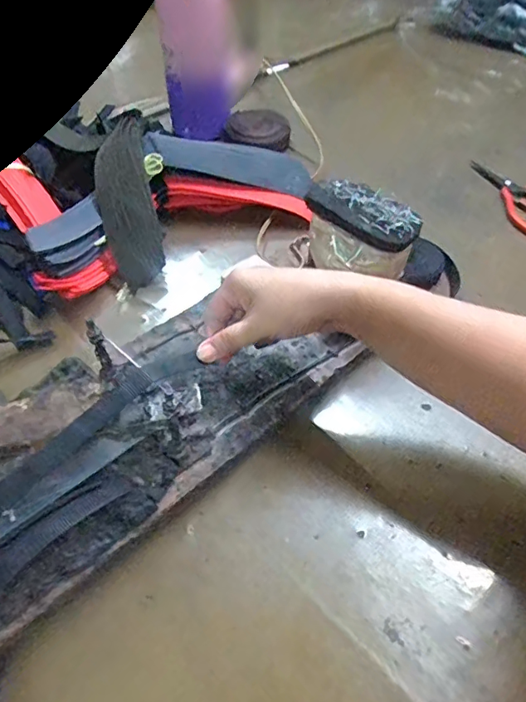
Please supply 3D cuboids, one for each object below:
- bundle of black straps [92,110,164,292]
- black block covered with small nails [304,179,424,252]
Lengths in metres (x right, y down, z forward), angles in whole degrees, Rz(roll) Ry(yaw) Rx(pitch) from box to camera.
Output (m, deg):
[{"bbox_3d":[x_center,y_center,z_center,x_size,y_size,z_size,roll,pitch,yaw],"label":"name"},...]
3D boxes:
[{"bbox_3d":[-0.147,-0.165,0.538,0.063,0.037,0.197,-8,82,-9],"label":"bundle of black straps"},{"bbox_3d":[0.083,-0.118,0.422,0.101,0.022,0.050,35,58,26],"label":"black block covered with small nails"}]

